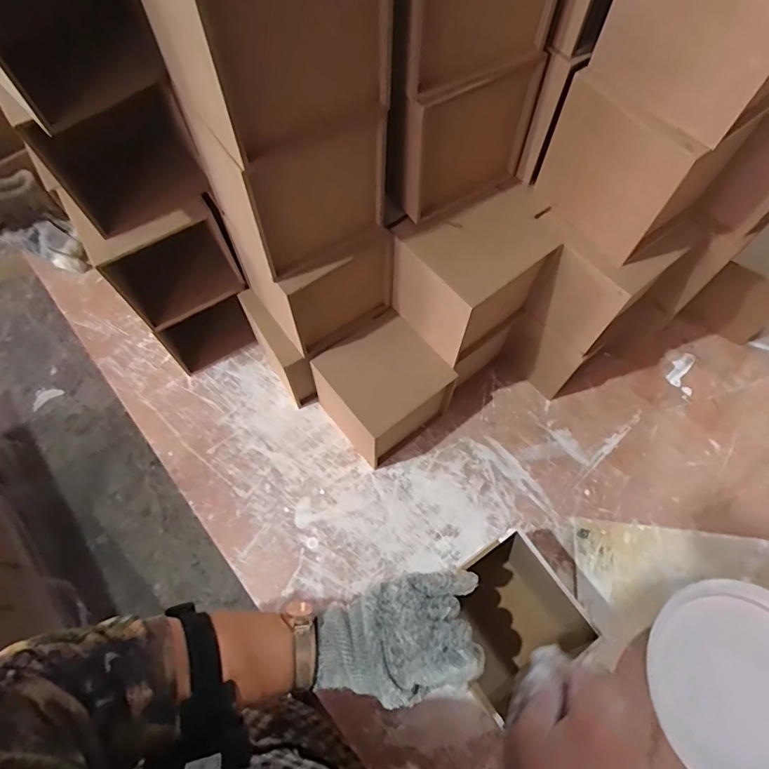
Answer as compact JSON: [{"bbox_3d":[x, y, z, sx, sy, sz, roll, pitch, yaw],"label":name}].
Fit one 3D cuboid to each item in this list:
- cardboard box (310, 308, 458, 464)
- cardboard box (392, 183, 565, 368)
[{"bbox_3d":[0.001,0.008,0.525,0.106,0.113,0.104,-35,68,-14],"label":"cardboard box"},{"bbox_3d":[0.089,-0.111,0.462,0.131,0.105,0.097,-36,70,-15],"label":"cardboard box"}]

